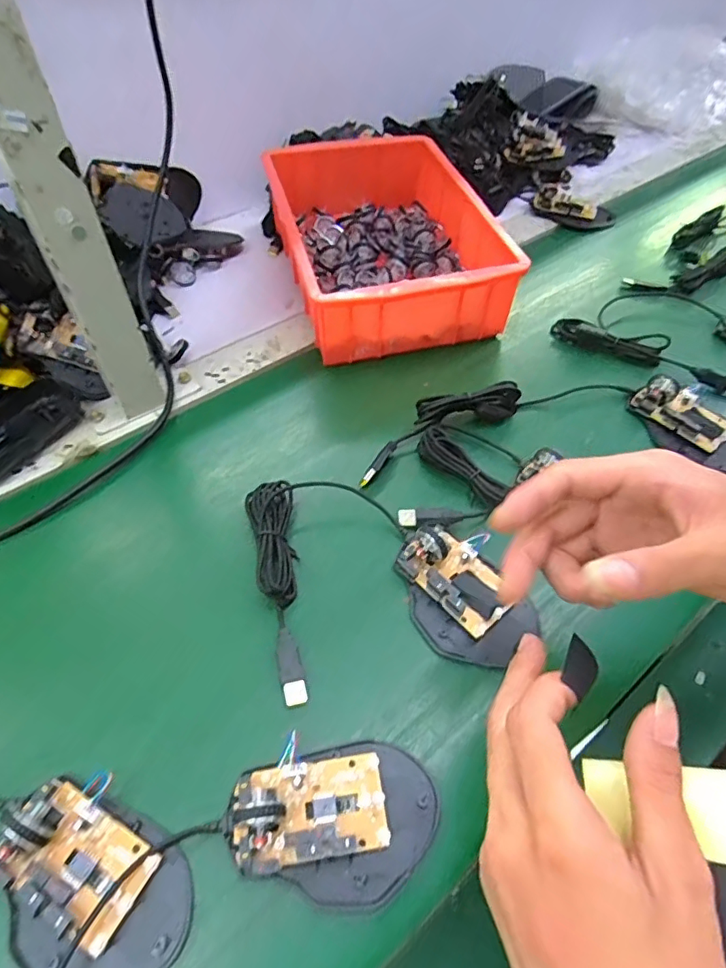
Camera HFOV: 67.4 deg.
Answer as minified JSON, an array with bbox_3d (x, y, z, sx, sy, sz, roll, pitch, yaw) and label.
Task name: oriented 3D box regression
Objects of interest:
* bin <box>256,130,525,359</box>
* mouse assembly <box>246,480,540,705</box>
[{"bbox_3d":[0.017,-0.254,0.580,0.196,0.097,0.287,-8,49,-16],"label":"bin"},{"bbox_3d":[0.015,0.052,0.376,0.171,0.029,0.158,-8,53,-8],"label":"mouse assembly"}]

